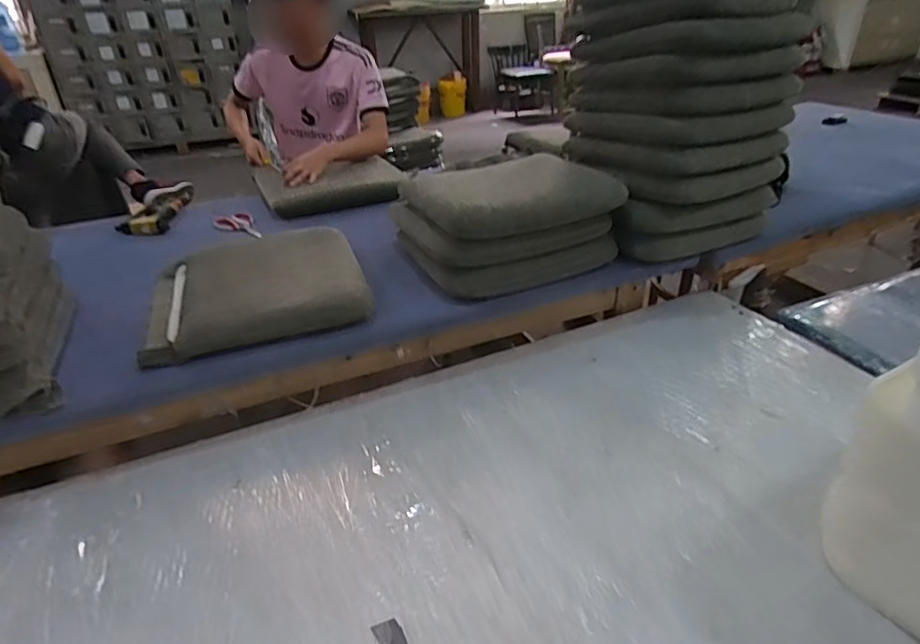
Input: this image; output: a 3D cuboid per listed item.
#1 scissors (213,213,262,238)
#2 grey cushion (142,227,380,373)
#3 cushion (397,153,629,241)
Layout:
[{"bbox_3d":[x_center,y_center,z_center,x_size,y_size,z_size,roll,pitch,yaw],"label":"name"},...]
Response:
[{"bbox_3d":[-0.619,-0.278,1.623,0.171,0.012,0.097,23,44,18],"label":"scissors"},{"bbox_3d":[-0.451,-0.091,1.265,0.447,0.071,0.413,-13,34,-17],"label":"grey cushion"},{"bbox_3d":[0.120,-0.313,1.326,0.444,0.083,0.321,-13,34,-17],"label":"cushion"}]

